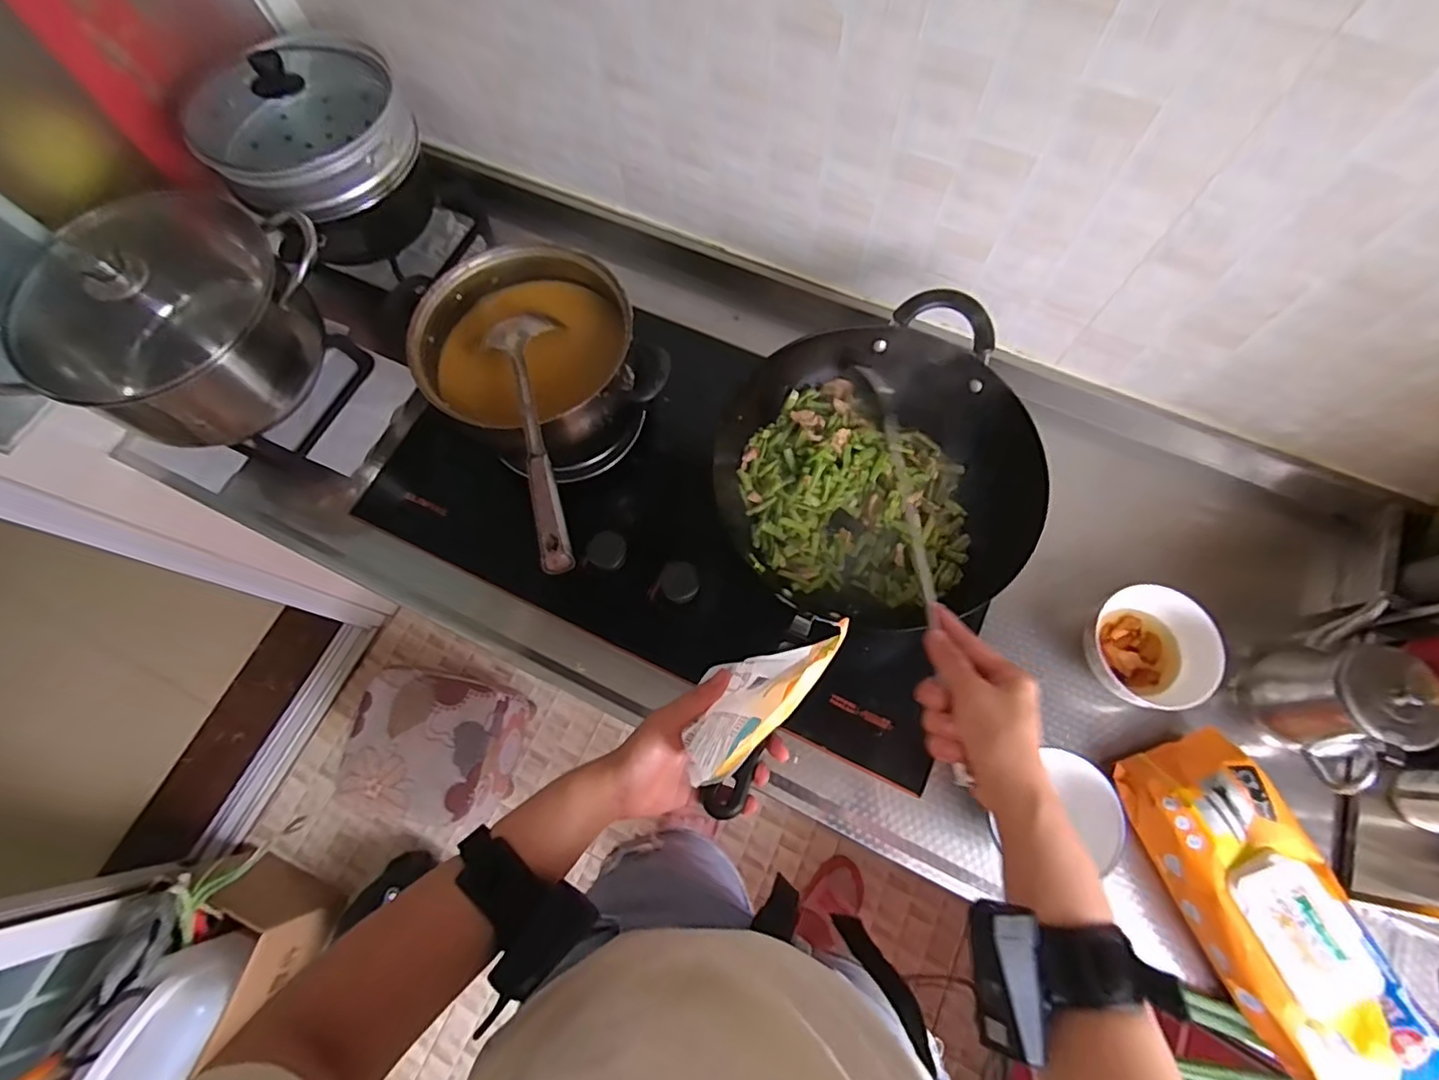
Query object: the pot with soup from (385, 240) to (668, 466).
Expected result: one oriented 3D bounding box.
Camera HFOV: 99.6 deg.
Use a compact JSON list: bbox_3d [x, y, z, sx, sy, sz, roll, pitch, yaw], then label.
[{"bbox_3d":[-0.204,-0.199,0.696,0.223,0.139,0.243,-1,72,2],"label":"pot with soup"}]

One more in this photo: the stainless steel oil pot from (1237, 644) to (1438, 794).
[{"bbox_3d":[0.609,0.166,0.593,0.104,0.118,0.121,-11,72,-2],"label":"stainless steel oil pot"}]

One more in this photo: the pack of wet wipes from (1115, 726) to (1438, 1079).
[{"bbox_3d":[0.503,0.338,0.555,0.118,0.070,0.299,-21,73,-5],"label":"pack of wet wipes"}]

